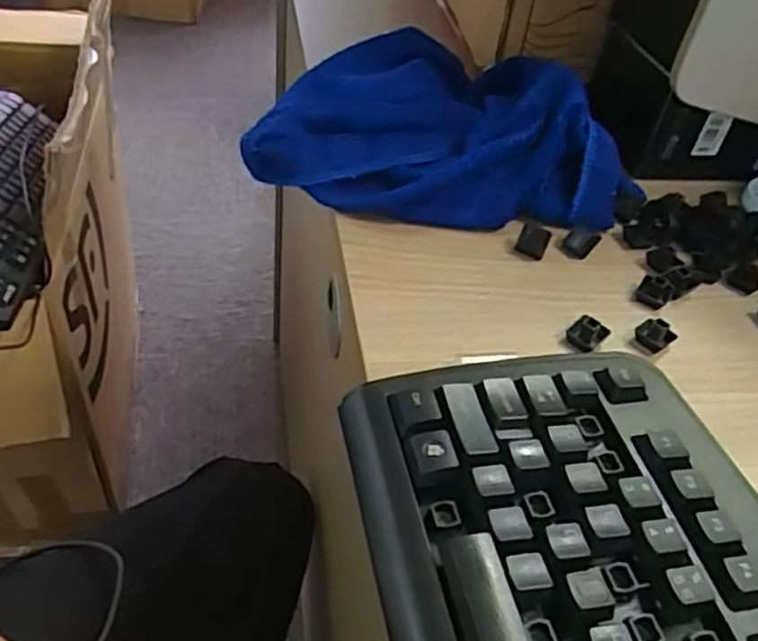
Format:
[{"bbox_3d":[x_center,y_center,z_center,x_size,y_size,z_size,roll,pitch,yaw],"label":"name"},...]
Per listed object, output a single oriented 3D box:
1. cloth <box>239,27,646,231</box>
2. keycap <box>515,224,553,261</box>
[{"bbox_3d":[0.038,-0.137,0.452,0.244,0.066,0.160,4,44,-5],"label":"cloth"},{"bbox_3d":[0.093,-0.047,0.410,0.018,0.016,0.012,20,47,12],"label":"keycap"}]

